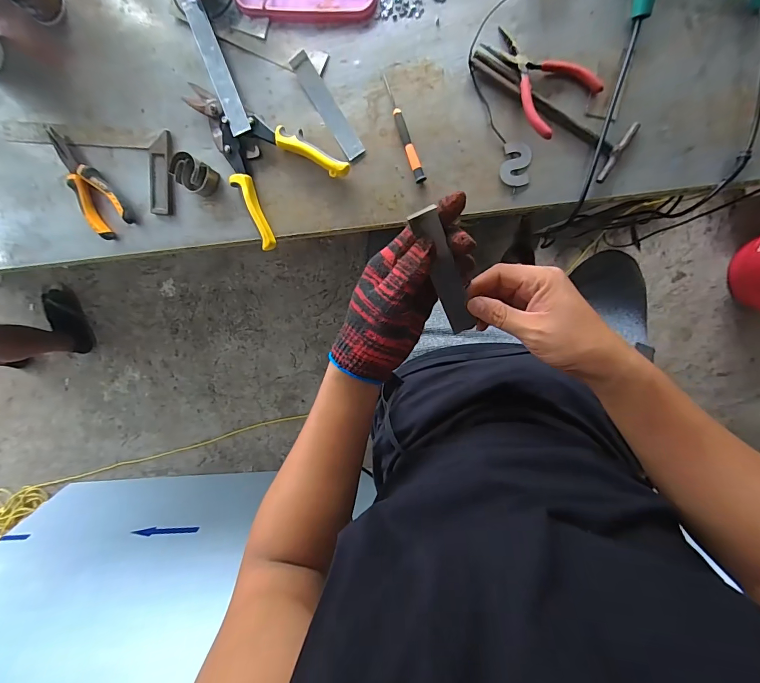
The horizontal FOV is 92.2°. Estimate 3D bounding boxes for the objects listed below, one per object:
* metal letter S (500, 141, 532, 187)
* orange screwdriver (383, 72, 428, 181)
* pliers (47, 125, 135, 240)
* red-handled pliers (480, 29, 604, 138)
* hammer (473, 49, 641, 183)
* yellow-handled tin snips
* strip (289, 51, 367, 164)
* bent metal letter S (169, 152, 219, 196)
[{"bbox_3d":[0.178,-0.232,0.477,0.037,0.004,0.054,4,99,3],"label":"metal letter S"},{"bbox_3d":[0.030,-0.277,0.479,0.014,0.009,0.139,-22,97,6],"label":"orange screwdriver"},{"bbox_3d":[-0.420,-0.224,0.518,0.055,0.022,0.156,-36,95,8],"label":"pliers"},{"bbox_3d":[0.201,-0.333,0.448,0.095,0.029,0.138,-34,95,8],"label":"red-handled pliers"},{"bbox_3d":[0.211,-0.294,0.462,0.221,0.013,0.071,31,99,-1],"label":"hammer"},{"bbox_3d":[-0.175,-0.259,0.490,0.148,0.023,0.227,-43,94,8],"label":"yellow-handled tin snips"},{"bbox_3d":[-0.069,-0.310,0.484,0.025,0.008,0.142,-32,95,7],"label":"strip"},{"bbox_3d":[-0.255,-0.227,0.498,0.057,0.026,0.042,31,99,-1],"label":"bent metal letter S"}]

